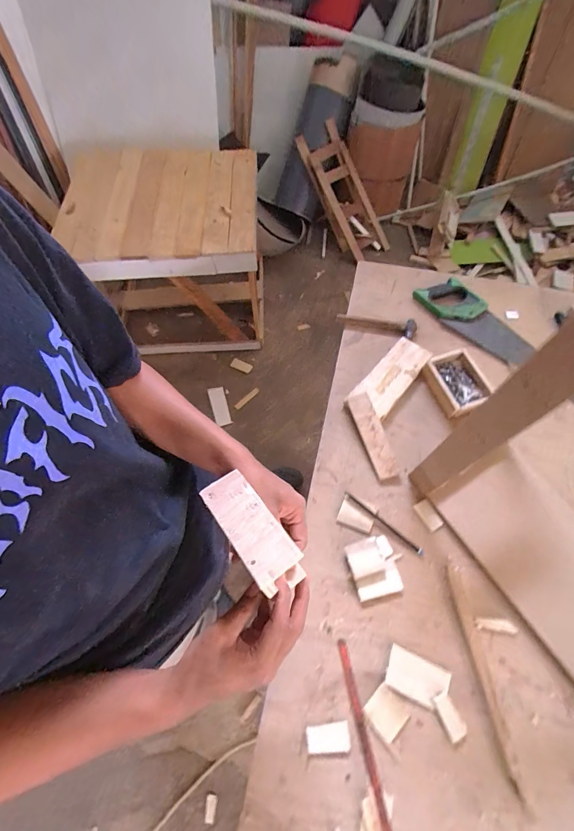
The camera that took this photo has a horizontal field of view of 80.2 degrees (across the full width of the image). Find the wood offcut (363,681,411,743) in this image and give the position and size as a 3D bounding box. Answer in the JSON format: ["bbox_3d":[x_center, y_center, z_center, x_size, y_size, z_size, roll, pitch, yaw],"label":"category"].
[{"bbox_3d":[0.146,0.439,0.500,0.048,0.004,0.054,-40,69,-18],"label":"wood offcut"}]

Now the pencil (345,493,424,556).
[{"bbox_3d":[0.176,0.194,0.619,0.162,0.006,0.012,38,69,18],"label":"pencil"}]

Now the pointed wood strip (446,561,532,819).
[{"bbox_3d":[0.304,0.394,0.527,0.028,0.010,0.301,-8,63,-3],"label":"pointed wood strip"}]

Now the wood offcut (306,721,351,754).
[{"bbox_3d":[0.059,0.464,0.488,0.061,0.004,0.034,-6,63,-2],"label":"wood offcut"}]

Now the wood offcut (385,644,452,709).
[{"bbox_3d":[0.200,0.404,0.524,0.090,0.006,0.055,21,65,11],"label":"wood offcut"}]

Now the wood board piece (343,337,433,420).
[{"bbox_3d":[0.228,-0.086,0.739,0.081,0.034,0.193,38,69,18],"label":"wood board piece"}]

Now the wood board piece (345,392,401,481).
[{"bbox_3d":[0.172,0.040,0.681,0.048,0.015,0.176,-23,72,10],"label":"wood board piece"}]

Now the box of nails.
[{"bbox_3d":[0.354,-0.067,0.718,0.109,0.039,0.133,-18,64,-8],"label":"box of nails"}]

